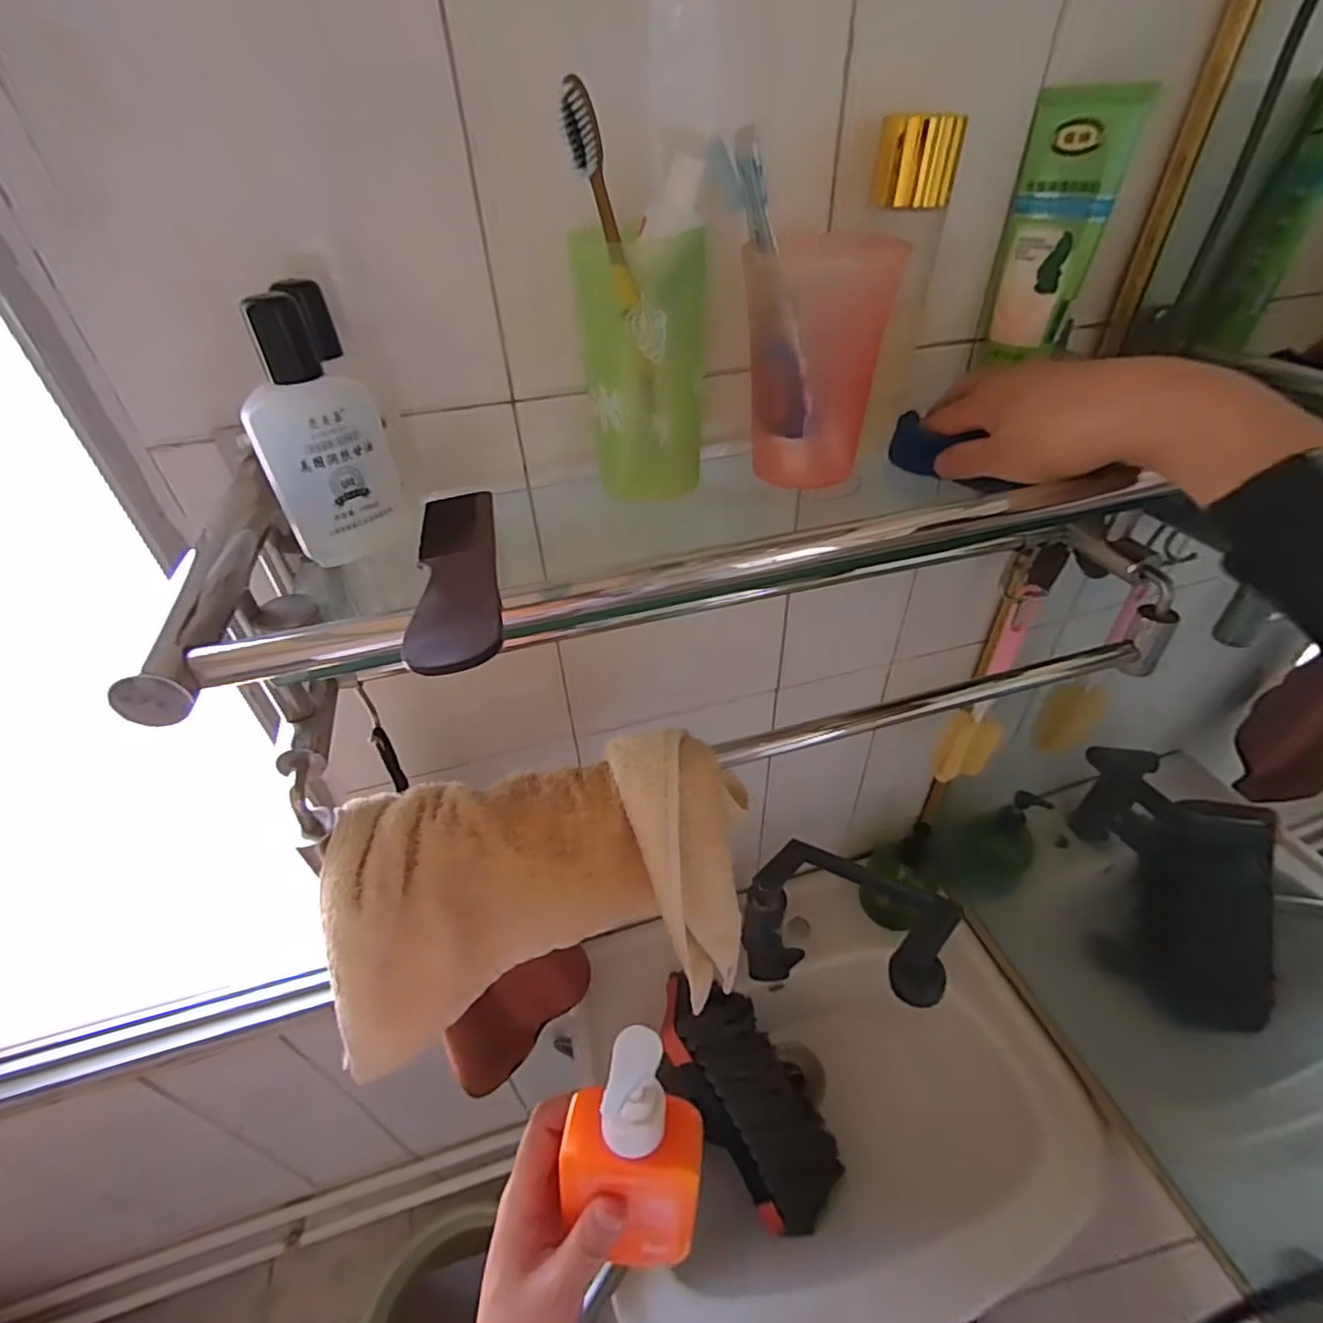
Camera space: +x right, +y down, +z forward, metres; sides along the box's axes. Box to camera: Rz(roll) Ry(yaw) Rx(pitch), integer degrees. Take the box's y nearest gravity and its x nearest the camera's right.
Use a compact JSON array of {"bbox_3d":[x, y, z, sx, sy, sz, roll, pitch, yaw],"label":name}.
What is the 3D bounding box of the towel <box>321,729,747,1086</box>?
[{"bbox_3d":[-0.069,0.146,0.378,0.243,0.165,0.091,-8,41,-7],"label":"towel"}]

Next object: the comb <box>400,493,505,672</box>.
[{"bbox_3d":[-0.094,-0.049,0.292,0.037,0.013,0.241,-12,28,-12],"label":"comb"}]

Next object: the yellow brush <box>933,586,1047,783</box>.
[{"bbox_3d":[0.297,0.032,0.572,0.048,0.215,0.030,-3,40,-1],"label":"yellow brush"}]

